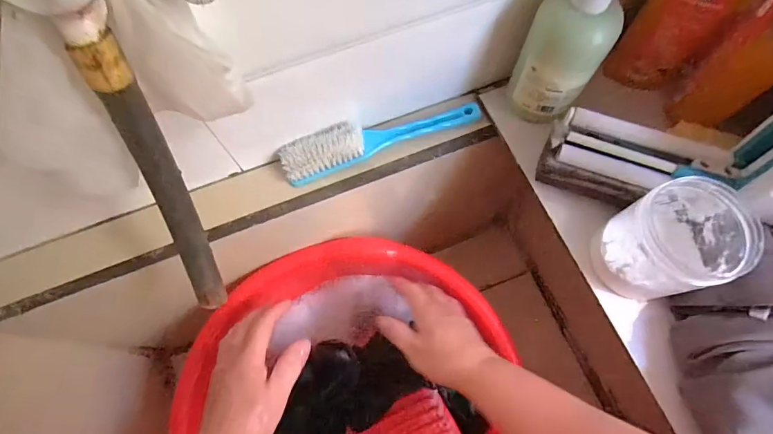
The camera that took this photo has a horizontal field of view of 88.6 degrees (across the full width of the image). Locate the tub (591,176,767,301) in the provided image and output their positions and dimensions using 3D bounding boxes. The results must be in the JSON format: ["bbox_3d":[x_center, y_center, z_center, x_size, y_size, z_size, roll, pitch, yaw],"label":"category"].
[{"bbox_3d":[0.240,0.022,0.340,0.084,0.094,0.078,0,70,1],"label":"tub"}]

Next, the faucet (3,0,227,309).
[{"bbox_3d":[-0.143,-0.035,0.239,0.040,0.260,0.055,5,49,3],"label":"faucet"}]

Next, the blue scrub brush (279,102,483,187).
[{"bbox_3d":[-0.003,-0.089,0.428,0.223,0.029,0.041,-18,71,-5],"label":"blue scrub brush"}]

